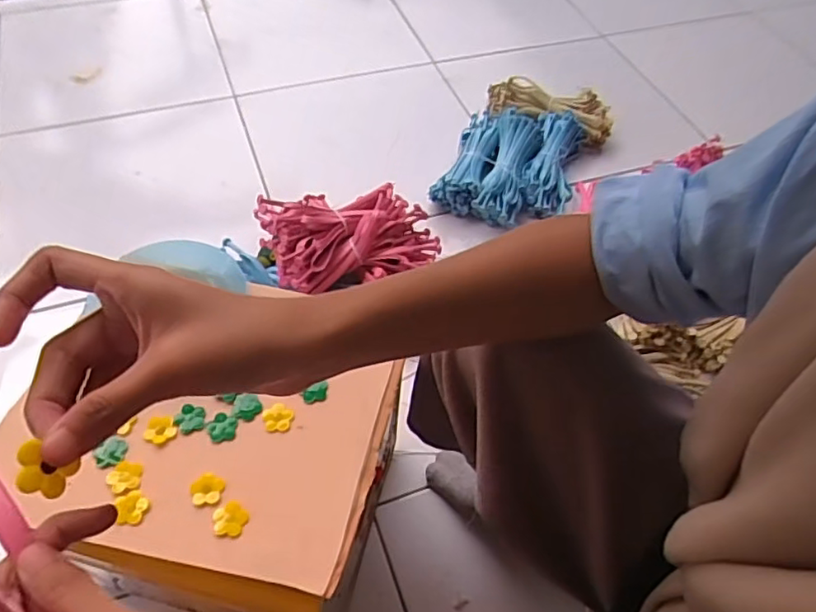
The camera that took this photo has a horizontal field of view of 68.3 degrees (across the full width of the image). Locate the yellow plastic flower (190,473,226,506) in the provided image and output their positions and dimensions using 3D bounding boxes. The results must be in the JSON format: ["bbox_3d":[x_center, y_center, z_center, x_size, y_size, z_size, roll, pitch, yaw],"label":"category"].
[{"bbox_3d":[-0.147,0.133,0.438,0.022,0.004,0.023,2,54,-3],"label":"yellow plastic flower"}]

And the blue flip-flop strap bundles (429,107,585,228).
[{"bbox_3d":[0.172,-0.232,0.974,0.196,0.084,0.241,20,55,10],"label":"blue flip-flop strap bundles"}]

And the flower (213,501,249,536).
[{"bbox_3d":[-0.129,0.154,0.434,0.024,0.005,0.024,2,54,-3],"label":"flower"}]

